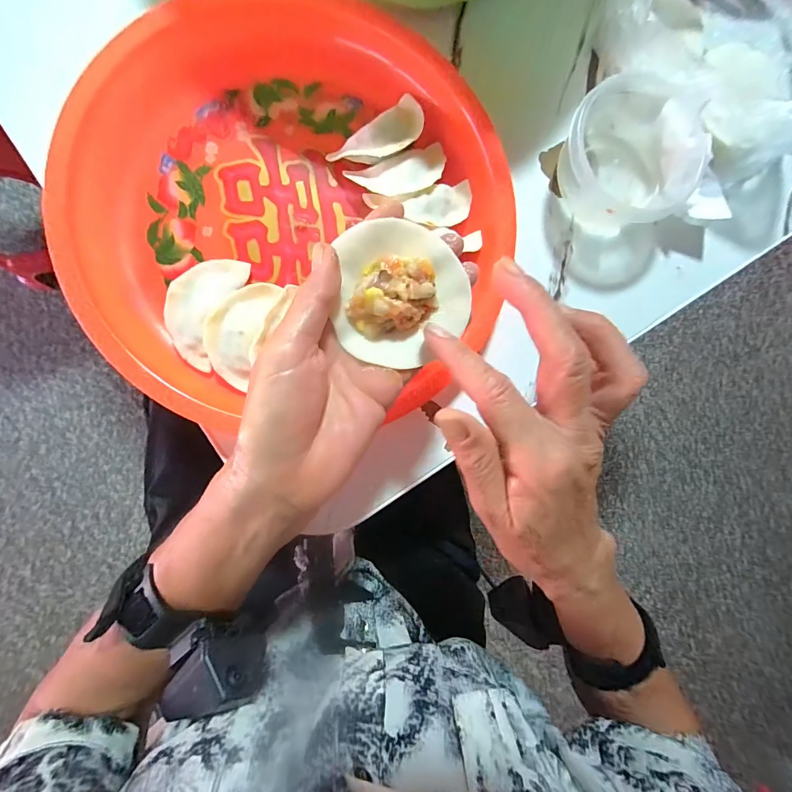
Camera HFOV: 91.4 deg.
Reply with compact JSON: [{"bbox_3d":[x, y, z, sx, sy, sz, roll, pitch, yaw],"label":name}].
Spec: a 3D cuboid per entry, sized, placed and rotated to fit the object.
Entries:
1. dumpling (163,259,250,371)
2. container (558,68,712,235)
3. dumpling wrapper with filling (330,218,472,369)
[{"bbox_3d":[-0.131,-0.060,0.262,0.036,0.018,0.078,22,87,-7],"label":"dumpling"},{"bbox_3d":[0.179,-0.186,0.297,0.102,0.043,0.106,-8,93,-8],"label":"container"},{"bbox_3d":[0.004,-0.053,0.203,0.068,0.017,0.072,3,90,-5],"label":"dumpling wrapper with filling"}]

